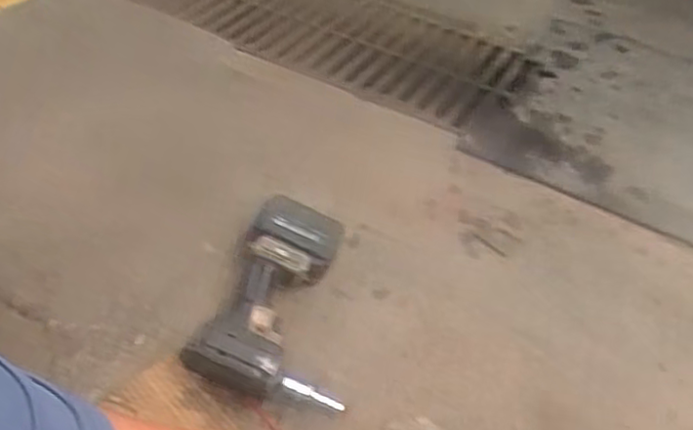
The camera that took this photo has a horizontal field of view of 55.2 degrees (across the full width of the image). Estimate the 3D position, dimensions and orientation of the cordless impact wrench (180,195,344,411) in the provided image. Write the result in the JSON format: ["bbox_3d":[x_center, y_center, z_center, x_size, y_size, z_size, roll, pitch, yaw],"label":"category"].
[{"bbox_3d":[-0.083,0.112,0.888,0.171,0.090,0.291,15,45,10],"label":"cordless impact wrench"}]

